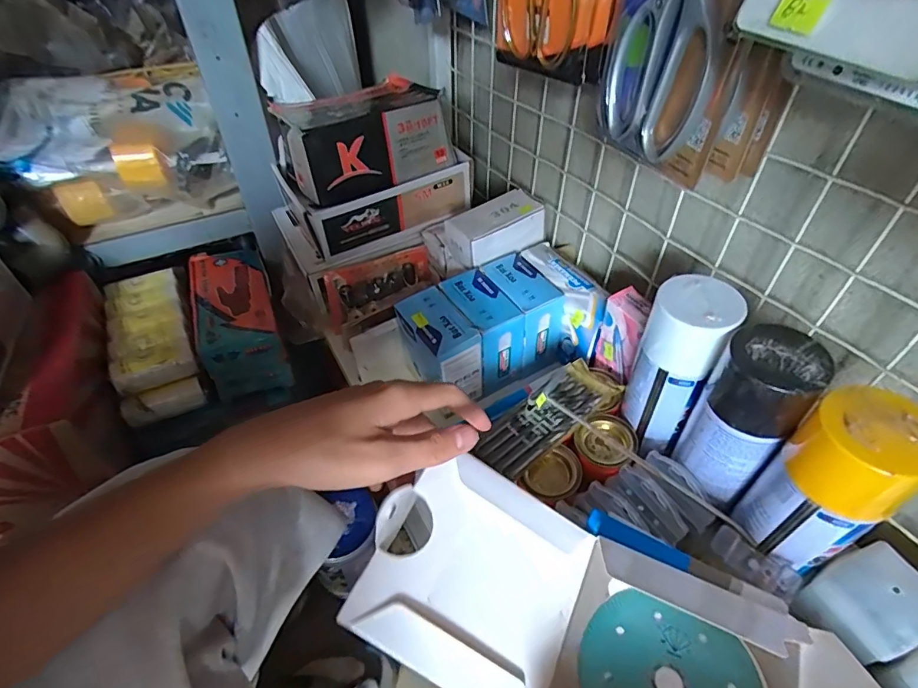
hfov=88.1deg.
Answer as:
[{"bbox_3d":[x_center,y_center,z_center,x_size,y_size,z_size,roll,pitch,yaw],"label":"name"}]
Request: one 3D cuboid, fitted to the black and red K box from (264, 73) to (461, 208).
[{"bbox_3d":[-0.124,-0.271,0.612,0.185,0.084,0.166,-22,48,-21],"label":"black and red K box"}]

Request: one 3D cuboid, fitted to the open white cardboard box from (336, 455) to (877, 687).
[{"bbox_3d":[0.086,0.177,0.270,0.293,0.080,0.142,22,48,17],"label":"open white cardboard box"}]

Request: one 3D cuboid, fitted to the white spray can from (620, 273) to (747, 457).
[{"bbox_3d":[0.181,0.023,0.408,0.055,0.160,0.053,20,47,20],"label":"white spray can"}]

